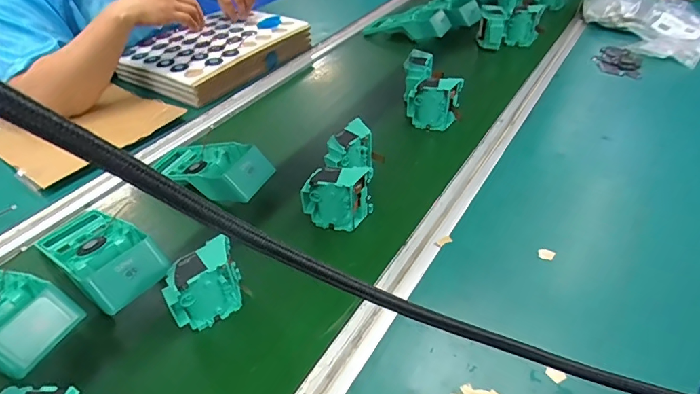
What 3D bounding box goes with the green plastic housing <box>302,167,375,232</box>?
[{"bbox_3d":[-0.017,0.000,0.542,0.077,0.075,0.034,8,42,11],"label":"green plastic housing"}]

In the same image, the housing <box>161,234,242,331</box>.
[{"bbox_3d":[-0.147,0.092,0.444,0.086,0.073,0.047,-28,48,-26],"label":"housing"}]

